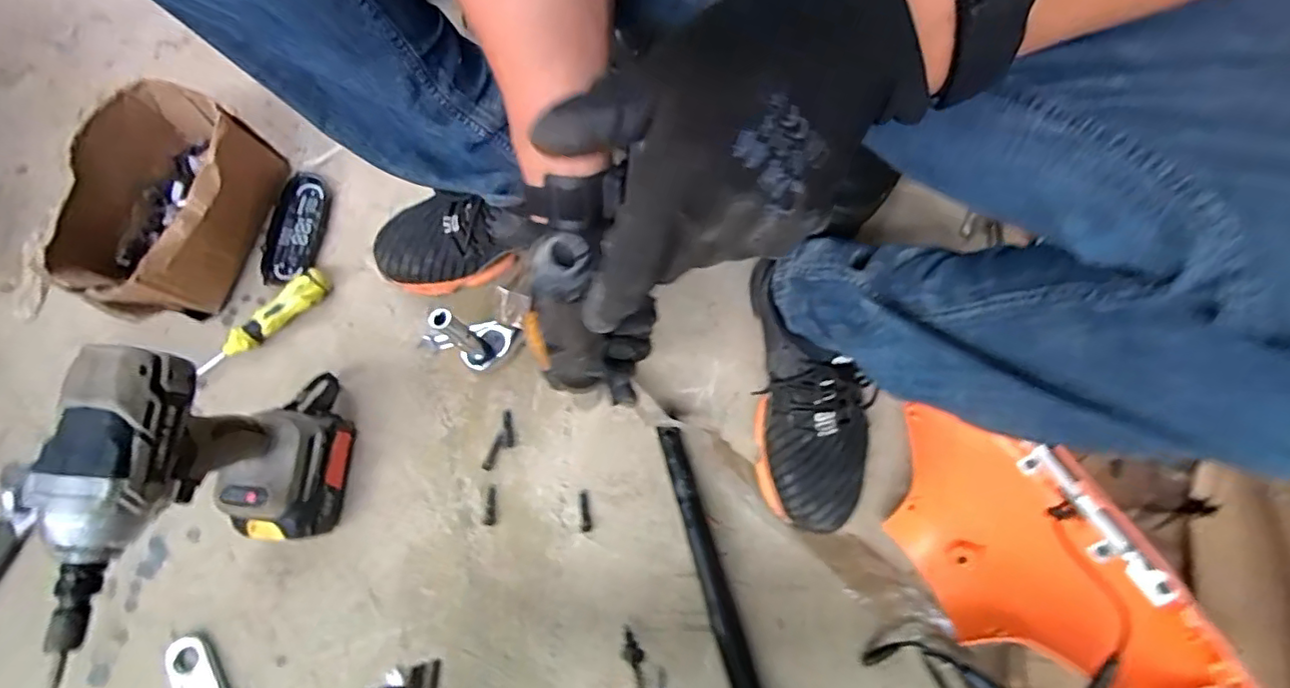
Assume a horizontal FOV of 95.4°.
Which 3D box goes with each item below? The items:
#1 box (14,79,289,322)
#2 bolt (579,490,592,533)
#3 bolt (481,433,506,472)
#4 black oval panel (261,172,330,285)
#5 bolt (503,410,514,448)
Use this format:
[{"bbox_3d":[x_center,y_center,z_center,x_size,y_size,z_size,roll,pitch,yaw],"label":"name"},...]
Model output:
[{"bbox_3d":[-0.491,-0.138,0.603,0.140,0.101,0.214,20,77,6],"label":"box"},{"bbox_3d":[-0.058,0.161,0.565,0.010,0.008,0.038,-2,75,1],"label":"bolt"},{"bbox_3d":[-0.148,0.105,0.575,0.011,0.008,0.038,21,77,6],"label":"bolt"},{"bbox_3d":[-0.381,-0.127,0.642,0.056,0.015,0.123,8,76,3],"label":"black oval panel"},{"bbox_3d":[-0.136,0.084,0.584,0.009,0.004,0.037,-9,75,-1],"label":"bolt"}]

